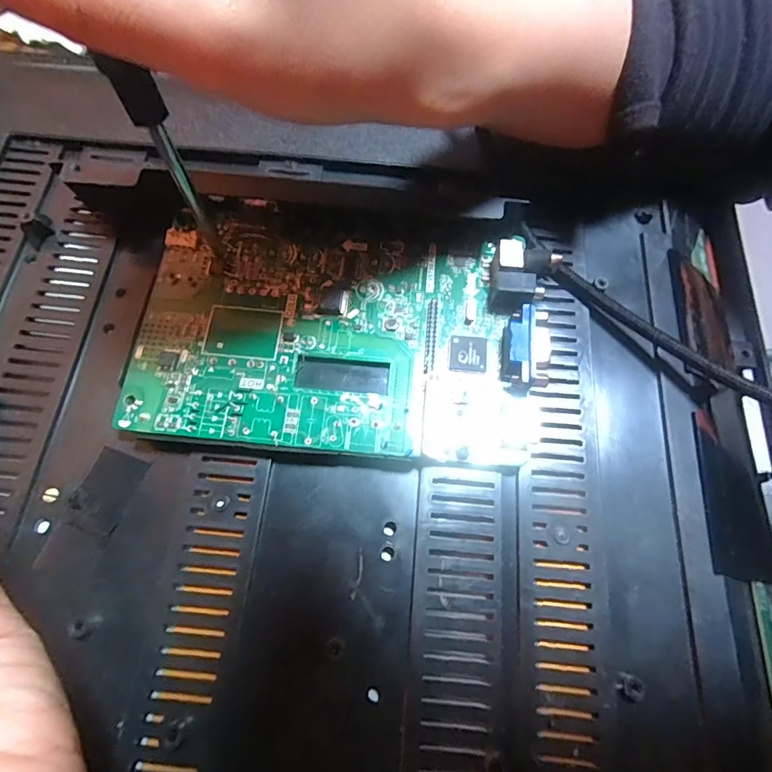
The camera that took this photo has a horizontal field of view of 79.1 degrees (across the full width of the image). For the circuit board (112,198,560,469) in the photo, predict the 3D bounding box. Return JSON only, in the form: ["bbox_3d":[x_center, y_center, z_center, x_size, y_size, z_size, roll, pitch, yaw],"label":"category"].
[{"bbox_3d":[-0.018,-0.023,0.179,0.146,0.020,0.096,6,69,2],"label":"circuit board"}]

